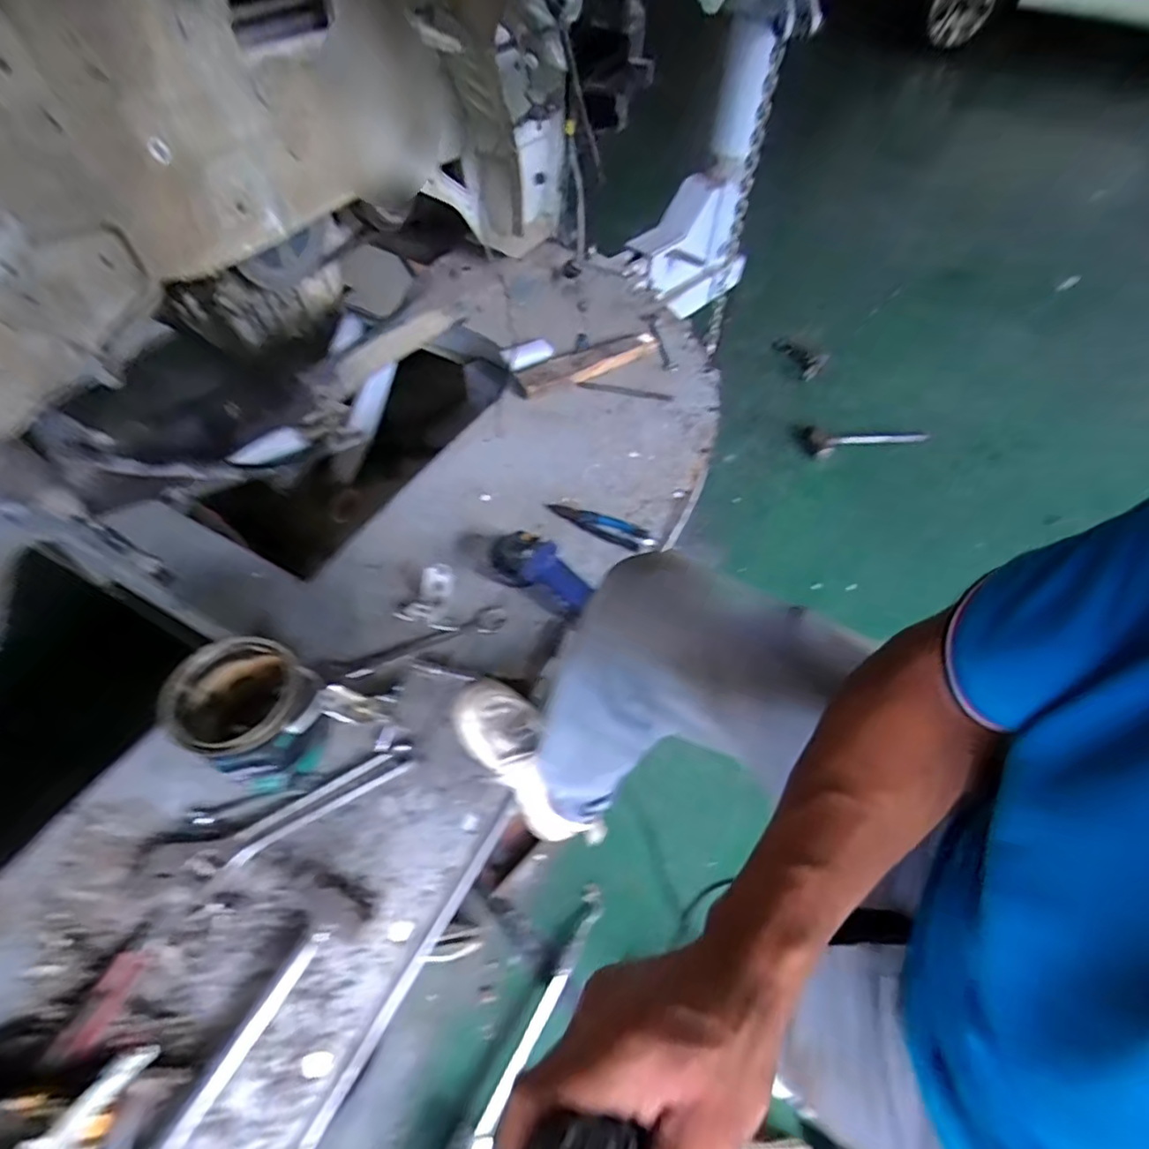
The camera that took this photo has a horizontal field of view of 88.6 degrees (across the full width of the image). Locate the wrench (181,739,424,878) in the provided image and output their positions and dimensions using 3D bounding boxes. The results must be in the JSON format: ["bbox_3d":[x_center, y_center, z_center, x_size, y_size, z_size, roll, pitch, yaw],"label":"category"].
[{"bbox_3d":[-0.361,0.315,0.810,0.293,0.022,0.041,-27,59,-20],"label":"wrench"}]

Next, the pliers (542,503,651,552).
[{"bbox_3d":[0.039,-0.104,1.141,0.200,0.014,0.064,22,56,13],"label":"pliers"}]

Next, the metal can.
[{"bbox_3d":[-0.440,0.195,0.808,0.168,0.165,0.156,-14,55,-12],"label":"metal can"}]

